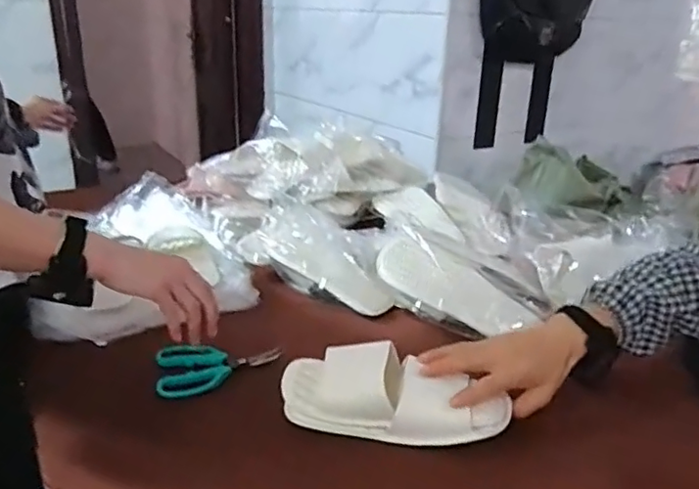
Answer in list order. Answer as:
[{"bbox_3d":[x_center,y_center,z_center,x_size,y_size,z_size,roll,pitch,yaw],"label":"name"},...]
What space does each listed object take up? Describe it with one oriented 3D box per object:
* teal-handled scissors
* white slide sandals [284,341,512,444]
[{"bbox_3d":[-0.152,0.145,0.710,0.148,0.030,0.092,-5,23,-15],"label":"teal-handled scissors"},{"bbox_3d":[0.042,0.153,0.623,0.261,0.066,0.084,8,23,11],"label":"white slide sandals"}]

